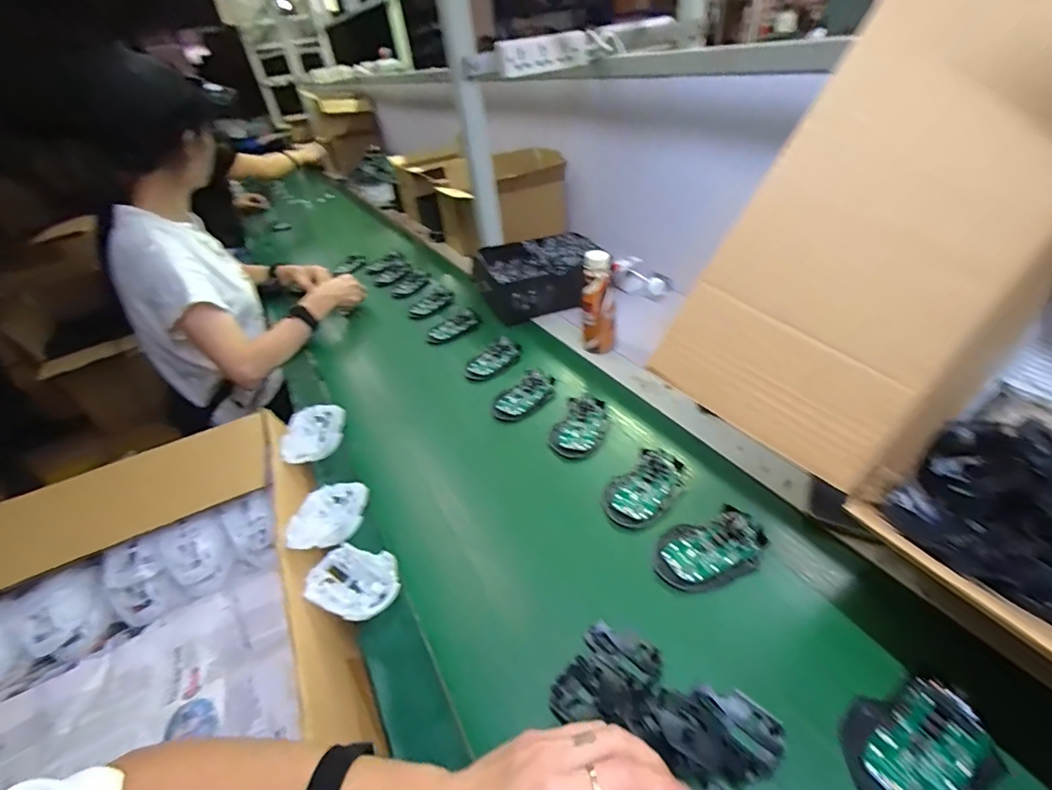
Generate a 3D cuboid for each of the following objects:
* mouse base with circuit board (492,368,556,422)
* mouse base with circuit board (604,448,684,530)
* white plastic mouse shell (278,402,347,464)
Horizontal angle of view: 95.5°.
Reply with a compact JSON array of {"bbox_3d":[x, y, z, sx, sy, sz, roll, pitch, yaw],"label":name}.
[{"bbox_3d":[-0.003,0.000,0.725,0.112,0.020,0.072,-33,44,-31],"label":"mouse base with circuit board"},{"bbox_3d":[0.140,0.105,0.558,0.068,0.023,0.115,27,48,38],"label":"mouse base with circuit board"},{"bbox_3d":[-0.308,0.064,0.692,0.068,0.042,0.111,-4,36,4],"label":"white plastic mouse shell"}]

